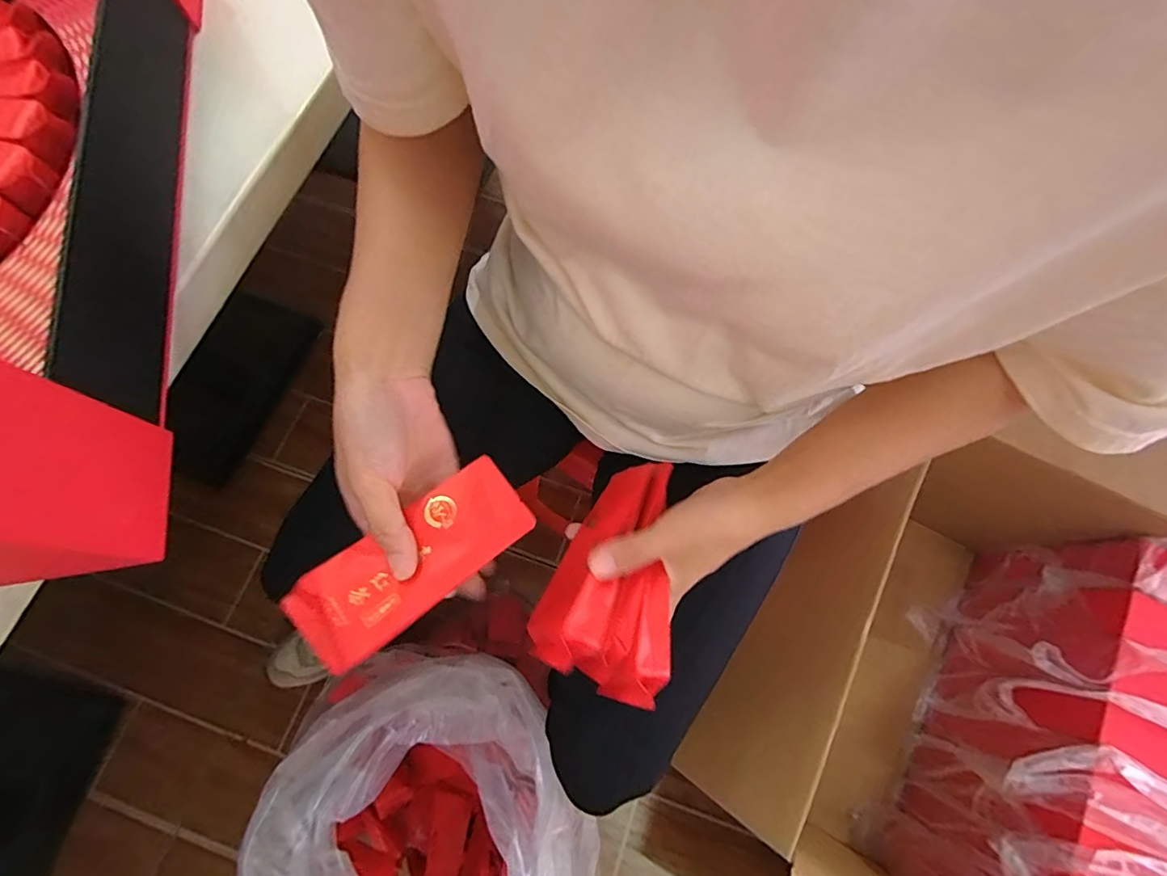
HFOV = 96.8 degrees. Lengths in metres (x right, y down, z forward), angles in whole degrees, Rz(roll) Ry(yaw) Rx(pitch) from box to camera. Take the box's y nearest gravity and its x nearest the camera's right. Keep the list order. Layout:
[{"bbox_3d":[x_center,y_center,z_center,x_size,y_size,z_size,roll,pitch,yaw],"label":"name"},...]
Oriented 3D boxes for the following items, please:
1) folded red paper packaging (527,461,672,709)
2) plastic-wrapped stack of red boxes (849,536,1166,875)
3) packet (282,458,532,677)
[{"bbox_3d":[0.032,0.088,0.339,0.092,0.069,0.140,25,74,6],"label":"folded red paper packaging"},{"bbox_3d":[0.751,0.483,0.773,0.404,0.366,0.575,26,74,6],"label":"plastic-wrapped stack of red boxes"},{"bbox_3d":[-0.098,0.070,0.302,0.138,0.009,0.054,-36,77,-16],"label":"packet"}]

